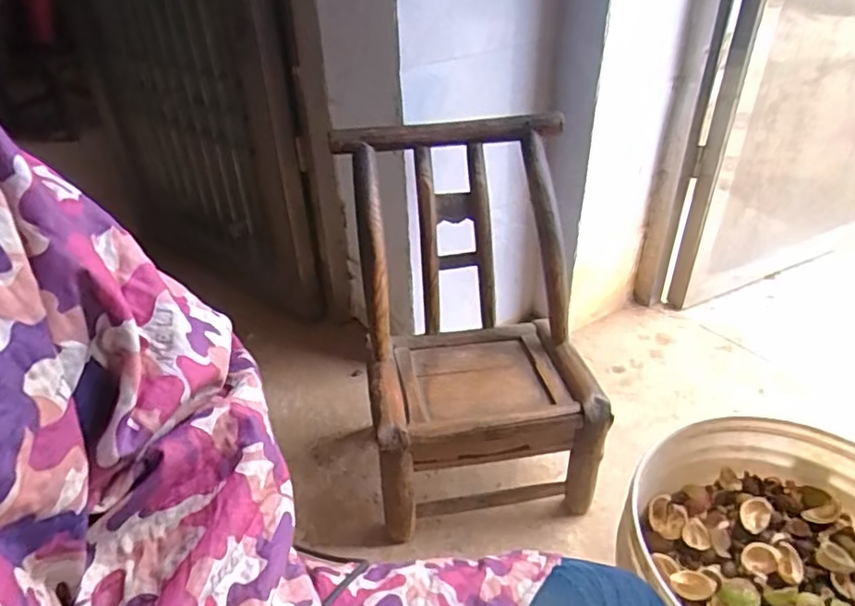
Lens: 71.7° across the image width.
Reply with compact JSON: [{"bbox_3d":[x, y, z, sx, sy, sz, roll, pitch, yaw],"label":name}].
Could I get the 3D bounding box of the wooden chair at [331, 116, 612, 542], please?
[{"bbox_3d":[0.067,0.018,0.967,0.353,0.506,0.418,-8,34,-9],"label":"wooden chair"}]

